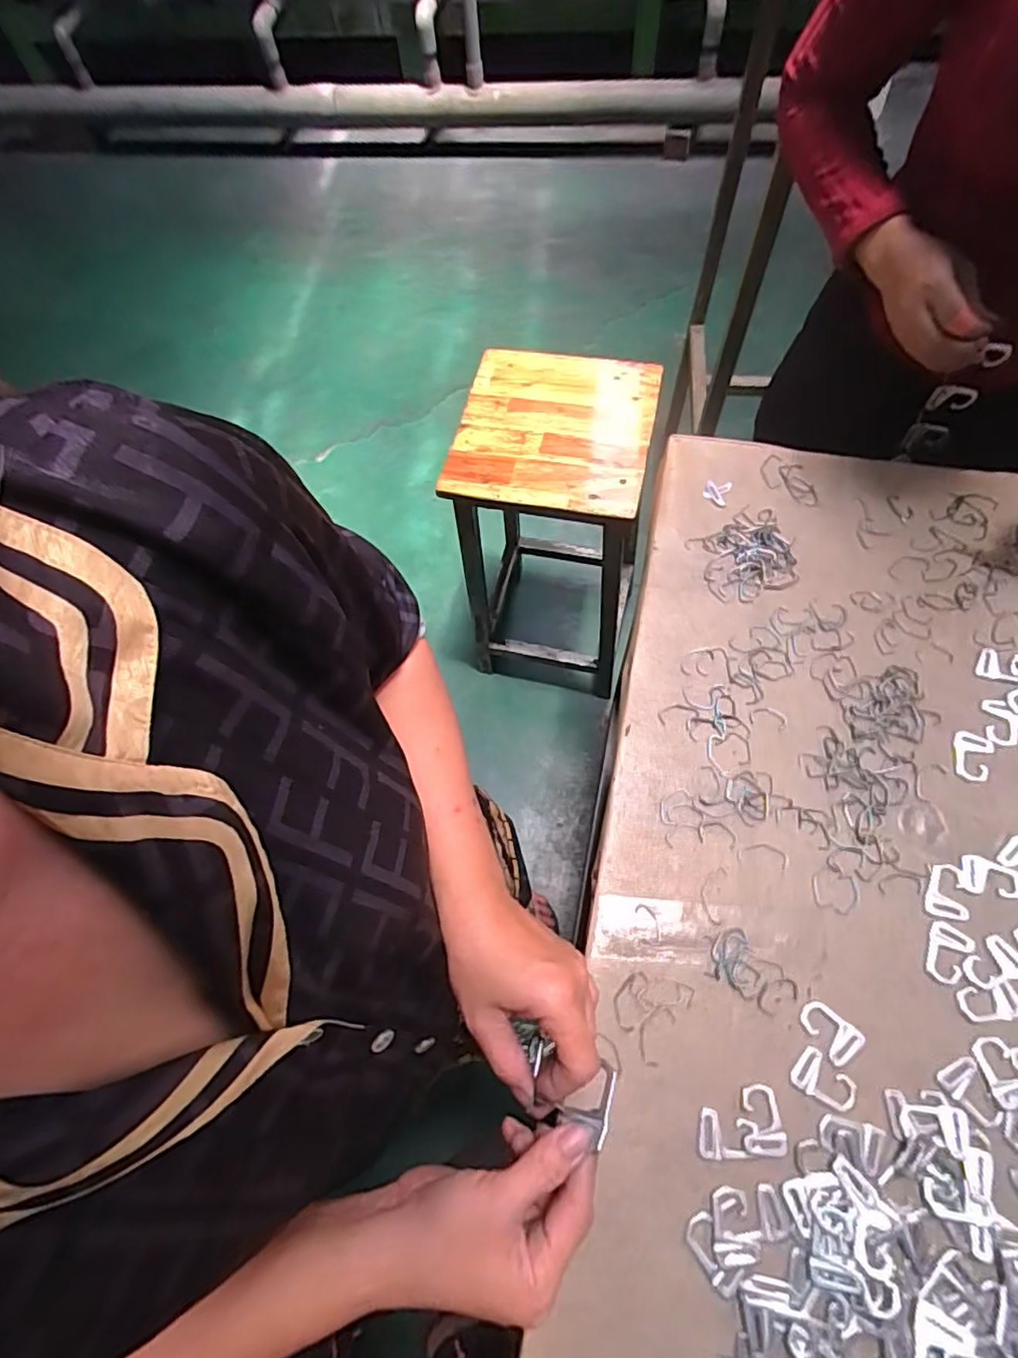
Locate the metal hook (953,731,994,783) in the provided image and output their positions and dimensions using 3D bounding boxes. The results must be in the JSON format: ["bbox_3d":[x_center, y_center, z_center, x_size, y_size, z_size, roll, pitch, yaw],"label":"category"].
[{"bbox_3d":[0.395,0.066,0.524,0.031,0.004,0.042,17,68,10],"label":"metal hook"}]

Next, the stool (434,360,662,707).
[{"bbox_3d":[0.089,-0.245,1.194,0.295,0.619,0.286,10,66,9],"label":"stool"}]

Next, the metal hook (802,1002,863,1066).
[{"bbox_3d":[0.238,0.259,0.455,0.030,0.004,0.042,-36,69,-12],"label":"metal hook"}]

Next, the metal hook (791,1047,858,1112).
[{"bbox_3d":[0.226,0.290,0.440,0.042,0.004,0.030,42,74,18],"label":"metal hook"}]

